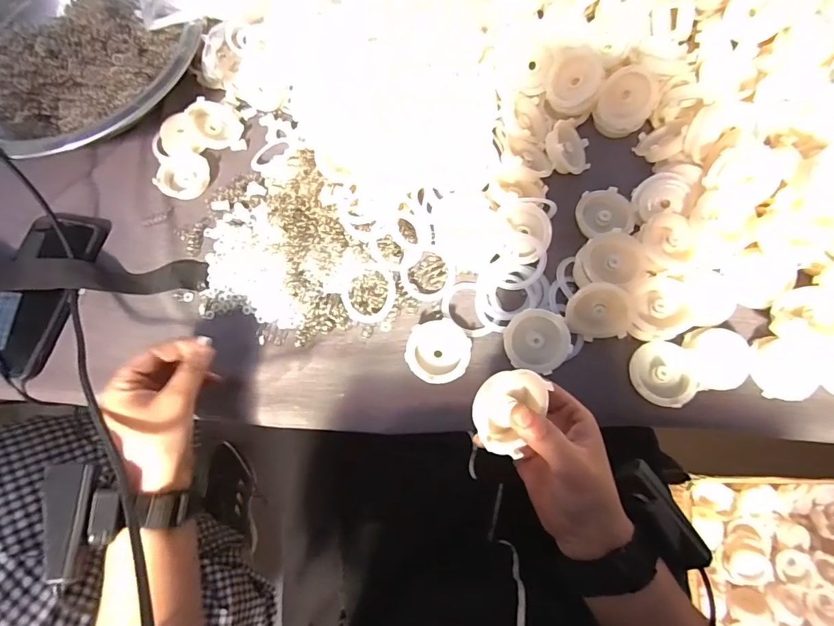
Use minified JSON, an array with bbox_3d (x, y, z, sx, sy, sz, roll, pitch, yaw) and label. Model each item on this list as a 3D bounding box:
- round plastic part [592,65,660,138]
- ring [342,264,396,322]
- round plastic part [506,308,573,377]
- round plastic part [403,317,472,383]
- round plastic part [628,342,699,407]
[{"bbox_3d":[0.210,-0.212,0.437,0.056,0.023,0.062,23,115,1],"label":"round plastic part"},{"bbox_3d":[-0.045,-0.019,0.407,0.053,0.007,0.055,-2,83,17],"label":"ring"},{"bbox_3d":[0.103,0.022,0.371,0.054,0.014,0.048,12,98,3],"label":"round plastic part"},{"bbox_3d":[0.019,0.034,0.380,0.054,0.017,0.054,-1,71,2],"label":"round plastic part"},{"bbox_3d":[0.208,0.052,0.366,0.051,0.017,0.054,-1,71,2],"label":"round plastic part"}]

